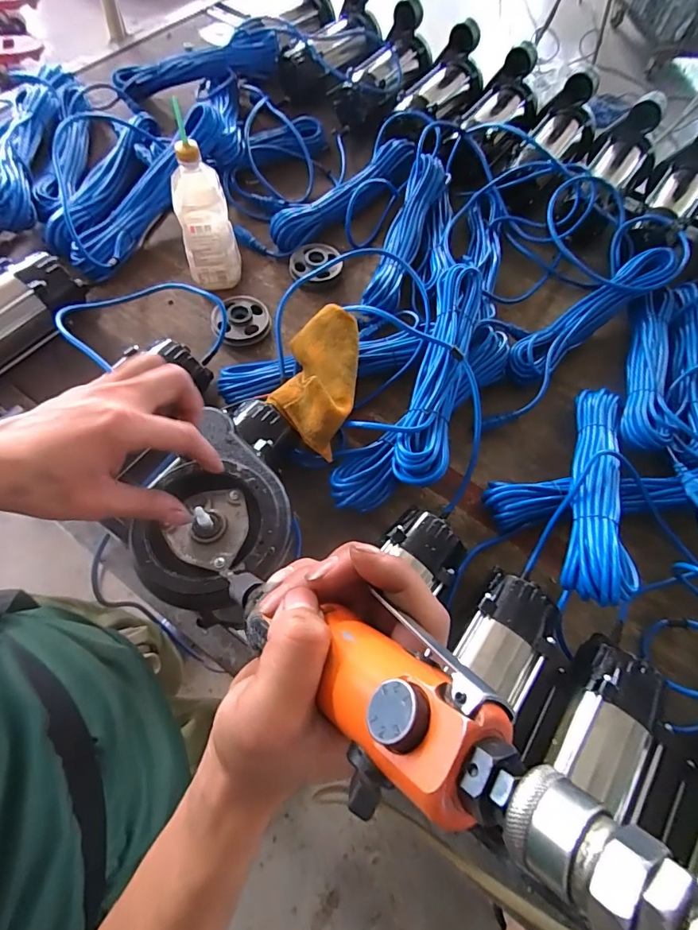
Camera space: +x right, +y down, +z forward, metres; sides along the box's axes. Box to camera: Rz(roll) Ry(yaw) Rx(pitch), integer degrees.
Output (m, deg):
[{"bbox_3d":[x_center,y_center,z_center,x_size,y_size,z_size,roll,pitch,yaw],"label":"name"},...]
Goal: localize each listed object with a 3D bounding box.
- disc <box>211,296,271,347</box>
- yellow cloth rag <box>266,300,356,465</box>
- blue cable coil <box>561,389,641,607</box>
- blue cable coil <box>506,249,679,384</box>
[{"bbox_3d":[-0.172,-0.231,0.730,0.090,0.033,0.083,1,65,-3],"label":"disc"},{"bbox_3d":[-0.041,-0.122,0.609,0.108,0.047,0.199,13,65,2],"label":"yellow cloth rag"},{"bbox_3d":[0.319,0.020,0.595,0.065,0.064,0.353,21,51,6],"label":"blue cable coil"},{"bbox_3d":[0.383,-0.244,0.725,0.351,0.049,0.077,-36,72,-18],"label":"blue cable coil"}]

